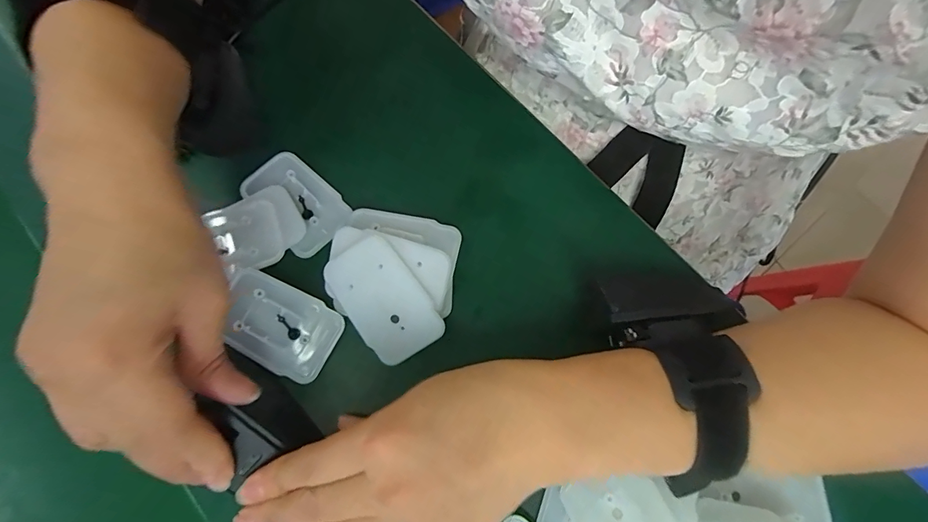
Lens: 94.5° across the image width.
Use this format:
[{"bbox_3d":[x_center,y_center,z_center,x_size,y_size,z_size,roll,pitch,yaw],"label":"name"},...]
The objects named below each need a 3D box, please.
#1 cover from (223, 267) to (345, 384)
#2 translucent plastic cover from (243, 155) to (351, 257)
[{"bbox_3d":[-0.106,0.036,0.244,0.065,0.014,0.044,25,76,6],"label":"cover"},{"bbox_3d":[-0.106,-0.038,0.273,0.068,0.005,0.043,43,79,10],"label":"translucent plastic cover"}]

